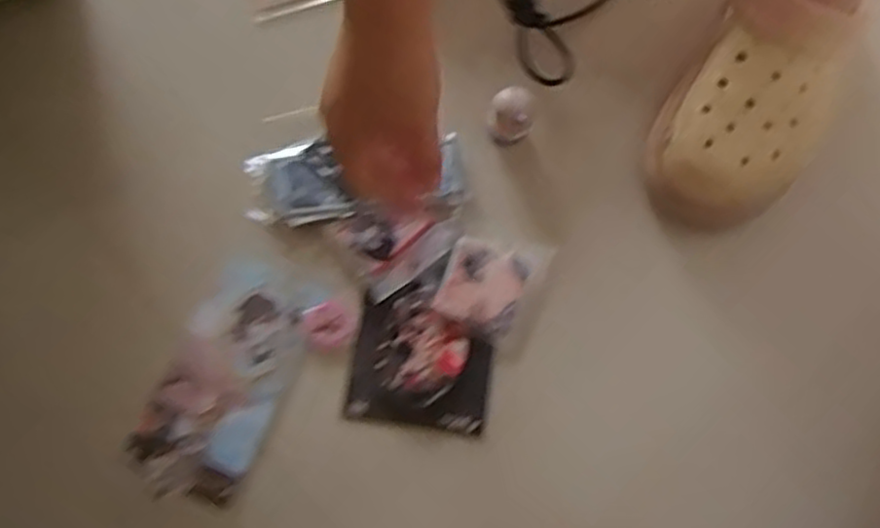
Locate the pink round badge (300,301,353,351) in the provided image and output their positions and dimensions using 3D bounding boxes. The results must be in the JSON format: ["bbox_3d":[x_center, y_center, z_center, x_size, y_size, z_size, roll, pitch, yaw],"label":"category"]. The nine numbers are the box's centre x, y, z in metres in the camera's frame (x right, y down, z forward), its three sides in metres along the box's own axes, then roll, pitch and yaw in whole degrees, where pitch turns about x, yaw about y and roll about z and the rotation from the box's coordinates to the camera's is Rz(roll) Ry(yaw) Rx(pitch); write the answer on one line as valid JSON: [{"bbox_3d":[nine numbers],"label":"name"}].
[{"bbox_3d":[-0.080,0.044,0.536,0.035,0.004,0.032,0,74,-1],"label":"pink round badge"}]

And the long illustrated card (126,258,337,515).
[{"bbox_3d":[-0.149,0.079,0.525,0.083,0.010,0.168,23,73,6],"label":"long illustrated card"}]

